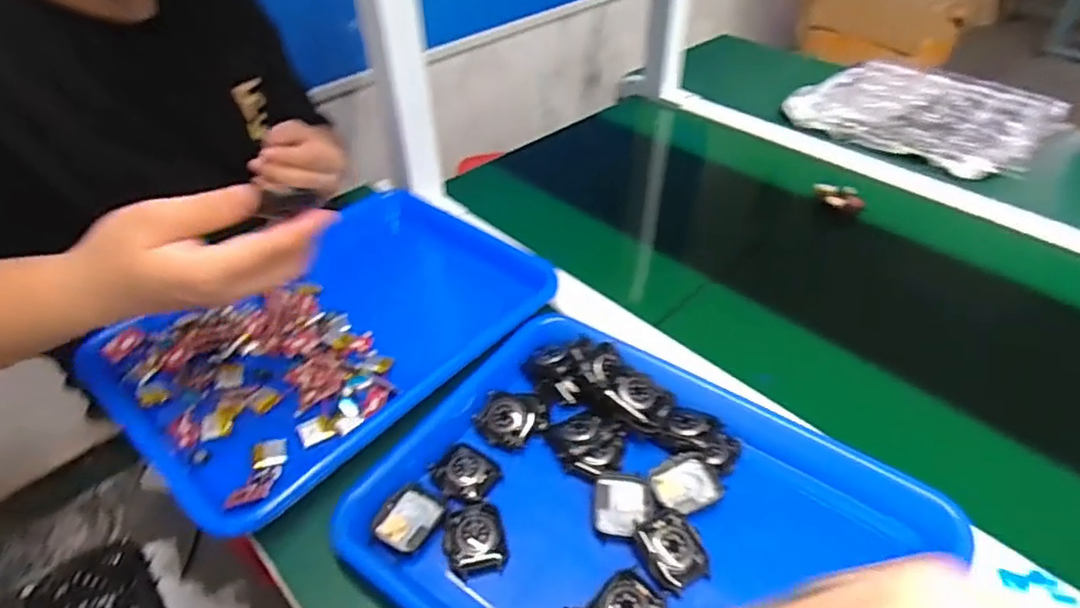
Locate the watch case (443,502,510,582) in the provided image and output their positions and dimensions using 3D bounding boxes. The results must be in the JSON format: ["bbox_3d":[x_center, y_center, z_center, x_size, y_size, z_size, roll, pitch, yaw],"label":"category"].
[{"bbox_3d":[-0.042,0.152,0.390,0.038,0.007,0.047,-12,43,-12],"label":"watch case"}]

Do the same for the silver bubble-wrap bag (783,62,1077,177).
[{"bbox_3d":[0.530,-0.267,0.833,0.295,0.025,0.281,-34,51,-30],"label":"silver bubble-wrap bag"}]

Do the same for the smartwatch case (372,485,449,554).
[{"bbox_3d":[-0.086,0.143,0.402,0.039,0.007,0.043,21,47,23],"label":"smartwatch case"}]

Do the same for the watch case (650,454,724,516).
[{"bbox_3d":[0.100,0.122,0.412,0.045,0.006,0.039,-17,45,-16],"label":"watch case"}]

